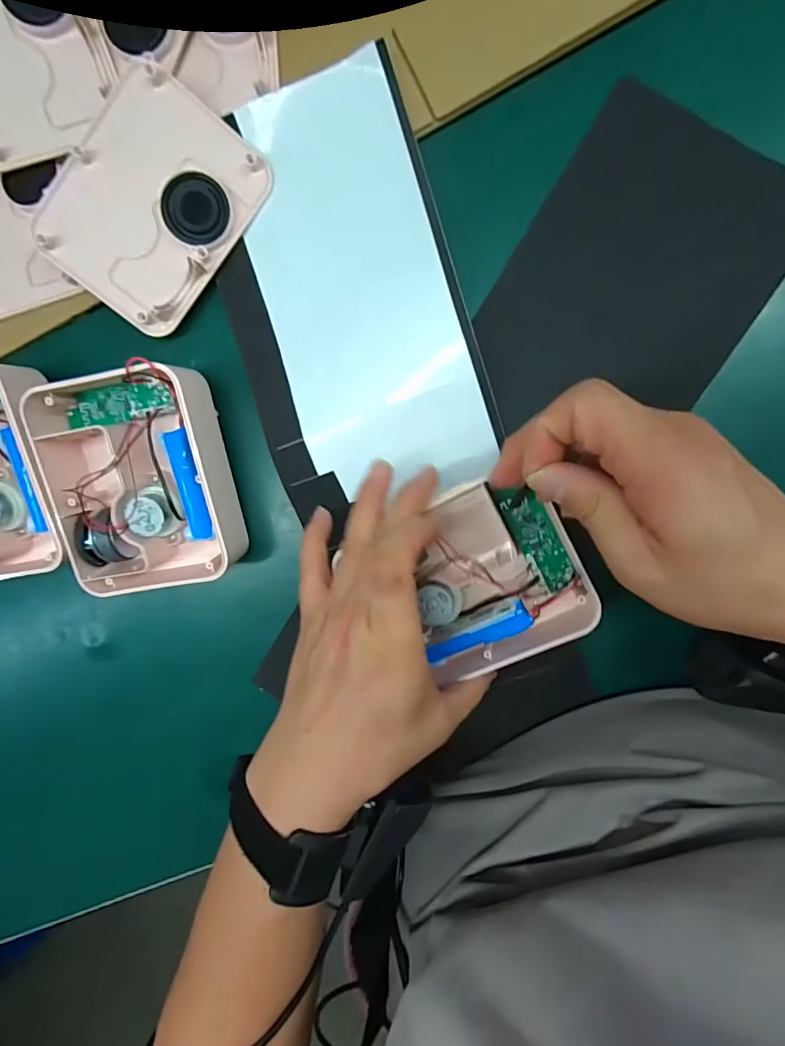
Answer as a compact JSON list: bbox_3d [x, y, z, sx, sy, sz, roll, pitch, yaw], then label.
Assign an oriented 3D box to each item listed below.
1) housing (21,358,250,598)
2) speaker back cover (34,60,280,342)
[{"bbox_3d":[-0.154,-0.024,0.297,0.102,0.052,0.133,-11,91,5],"label":"housing"},{"bbox_3d":[-0.144,-0.190,0.291,0.094,0.024,0.124,39,98,0],"label":"speaker back cover"}]

